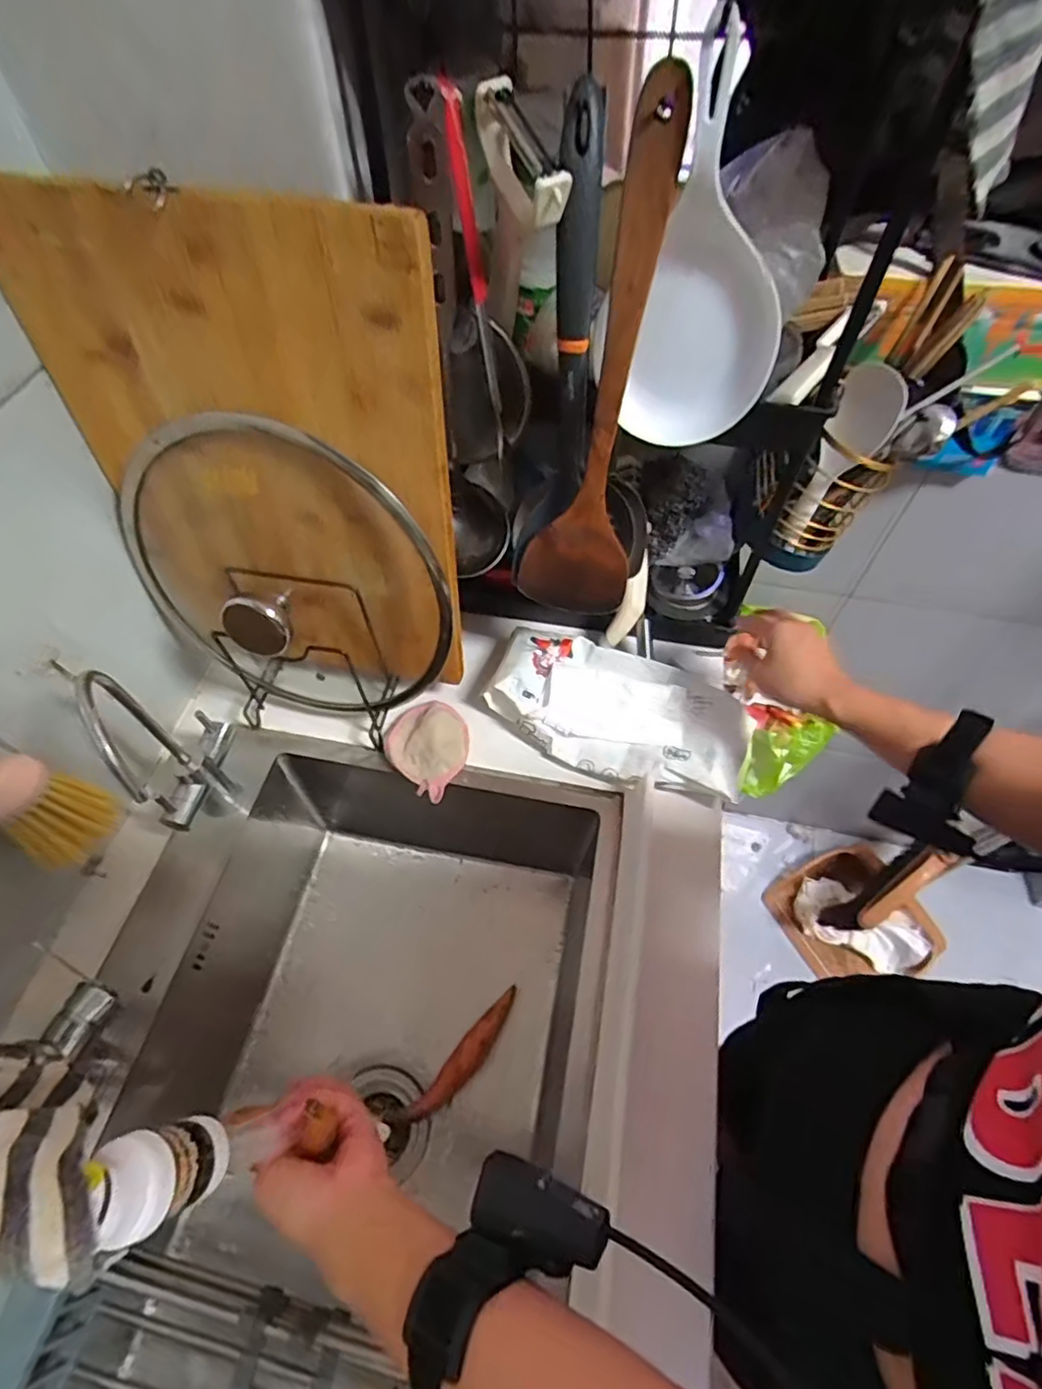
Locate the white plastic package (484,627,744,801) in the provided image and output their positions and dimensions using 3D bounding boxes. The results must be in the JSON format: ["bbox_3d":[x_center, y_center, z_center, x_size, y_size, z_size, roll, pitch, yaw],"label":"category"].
[{"bbox_3d":[0.104,0.015,0.665,0.263,0.055,0.132,19,57,13],"label":"white plastic package"}]

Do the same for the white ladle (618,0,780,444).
[{"bbox_3d":[0.132,-0.277,0.416,0.096,0.228,0.041,4,55,3],"label":"white ladle"}]

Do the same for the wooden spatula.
[{"bbox_3d":[0.078,-0.207,0.478,0.096,0.376,0.017,20,48,3],"label":"wooden spatula"}]

